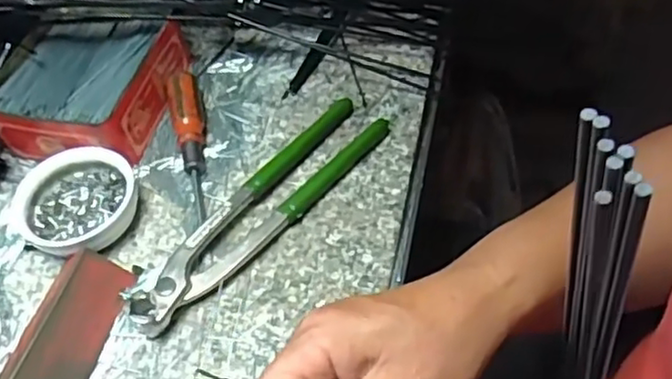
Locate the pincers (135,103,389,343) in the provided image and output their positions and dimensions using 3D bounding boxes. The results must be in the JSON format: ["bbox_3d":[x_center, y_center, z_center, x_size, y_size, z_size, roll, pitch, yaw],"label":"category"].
[{"bbox_3d":[-0.047,0.008,0.400,0.050,0.015,0.195,32,61,25],"label":"pincers"}]

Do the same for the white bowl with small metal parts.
[{"bbox_3d":[-0.161,0.007,0.407,0.073,0.020,0.073,-2,53,3],"label":"white bowl with small metal parts"}]

